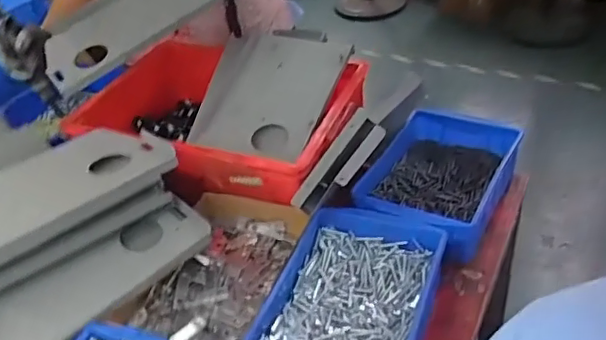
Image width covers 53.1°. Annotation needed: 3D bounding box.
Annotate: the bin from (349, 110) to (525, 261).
[{"bbox_3d":[0.198,0.012,0.883,0.181,0.066,0.258,13,42,25],"label":"bin"}]

